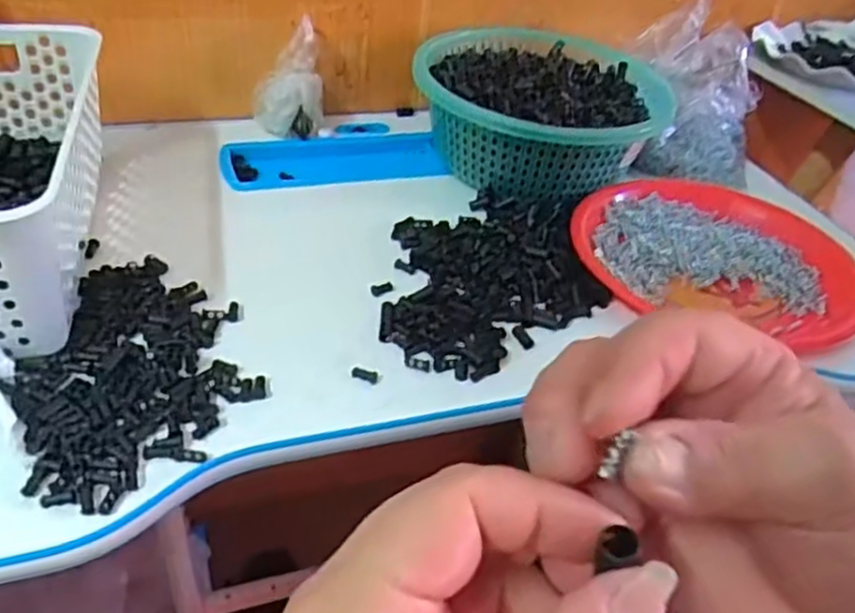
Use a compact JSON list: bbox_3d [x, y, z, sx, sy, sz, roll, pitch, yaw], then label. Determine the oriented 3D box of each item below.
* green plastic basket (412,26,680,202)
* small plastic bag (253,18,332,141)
[{"bbox_3d":[0.103,-0.187,0.691,0.228,0.079,0.226,1,38,-8],"label":"green plastic basket"},{"bbox_3d":[-0.133,-0.219,0.711,0.069,0.094,0.062,-2,39,-12],"label":"small plastic bag"}]

